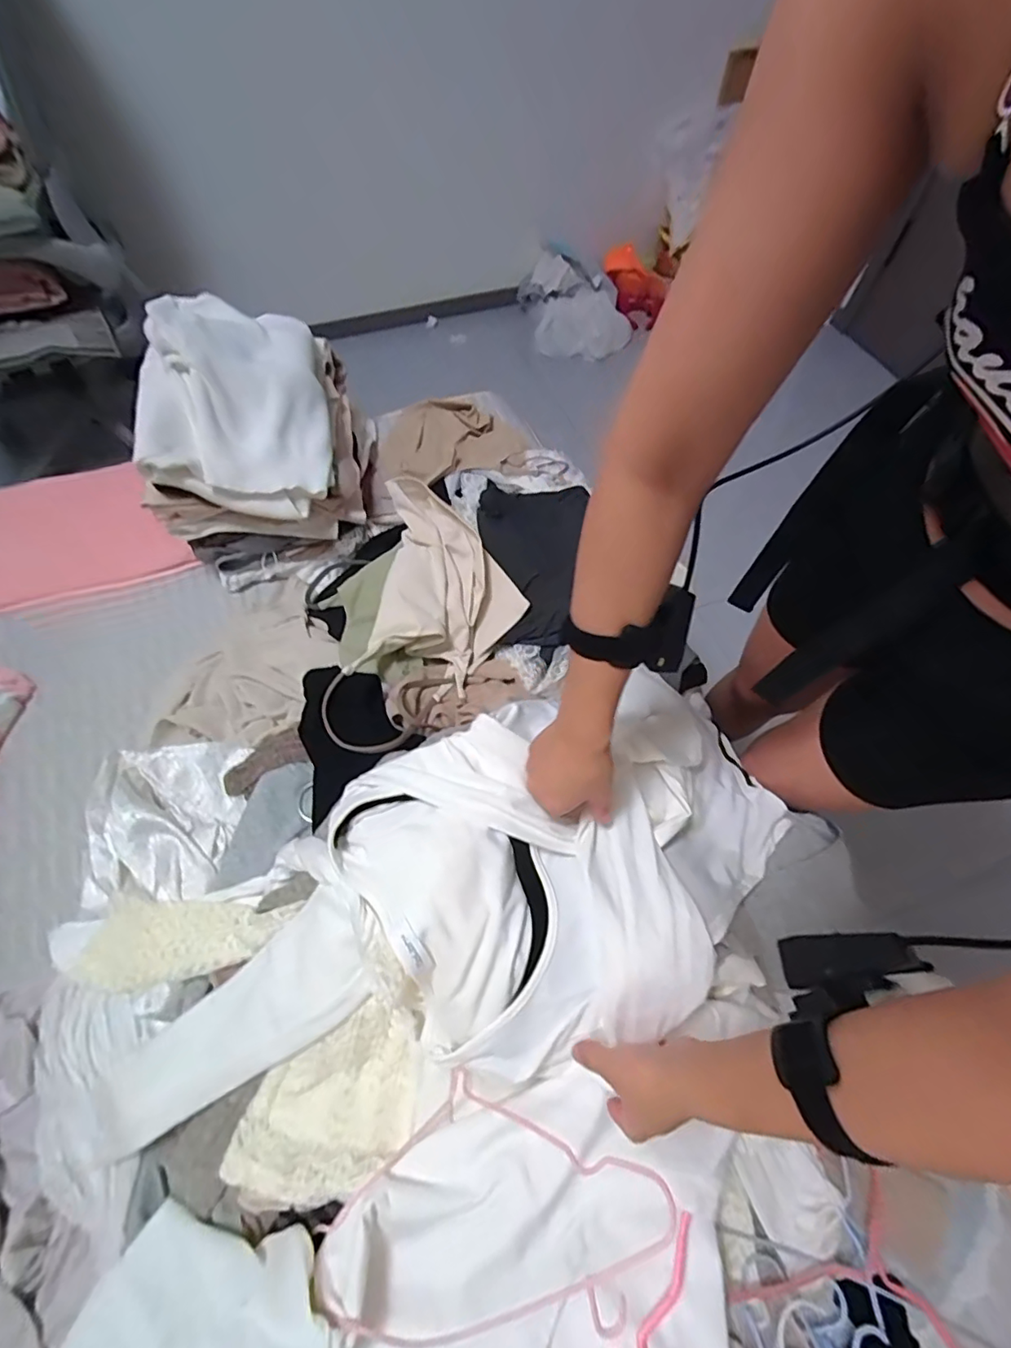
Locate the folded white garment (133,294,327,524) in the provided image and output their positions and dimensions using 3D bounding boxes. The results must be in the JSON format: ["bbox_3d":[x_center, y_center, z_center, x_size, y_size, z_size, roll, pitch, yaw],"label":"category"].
[{"bbox_3d":[-0.384,-0.410,0.777,0.226,0.148,0.348,-10,62,-7],"label":"folded white garment"}]

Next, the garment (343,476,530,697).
[{"bbox_3d":[-0.074,-0.110,0.720,0.194,0.107,0.279,9,61,4],"label":"garment"}]

